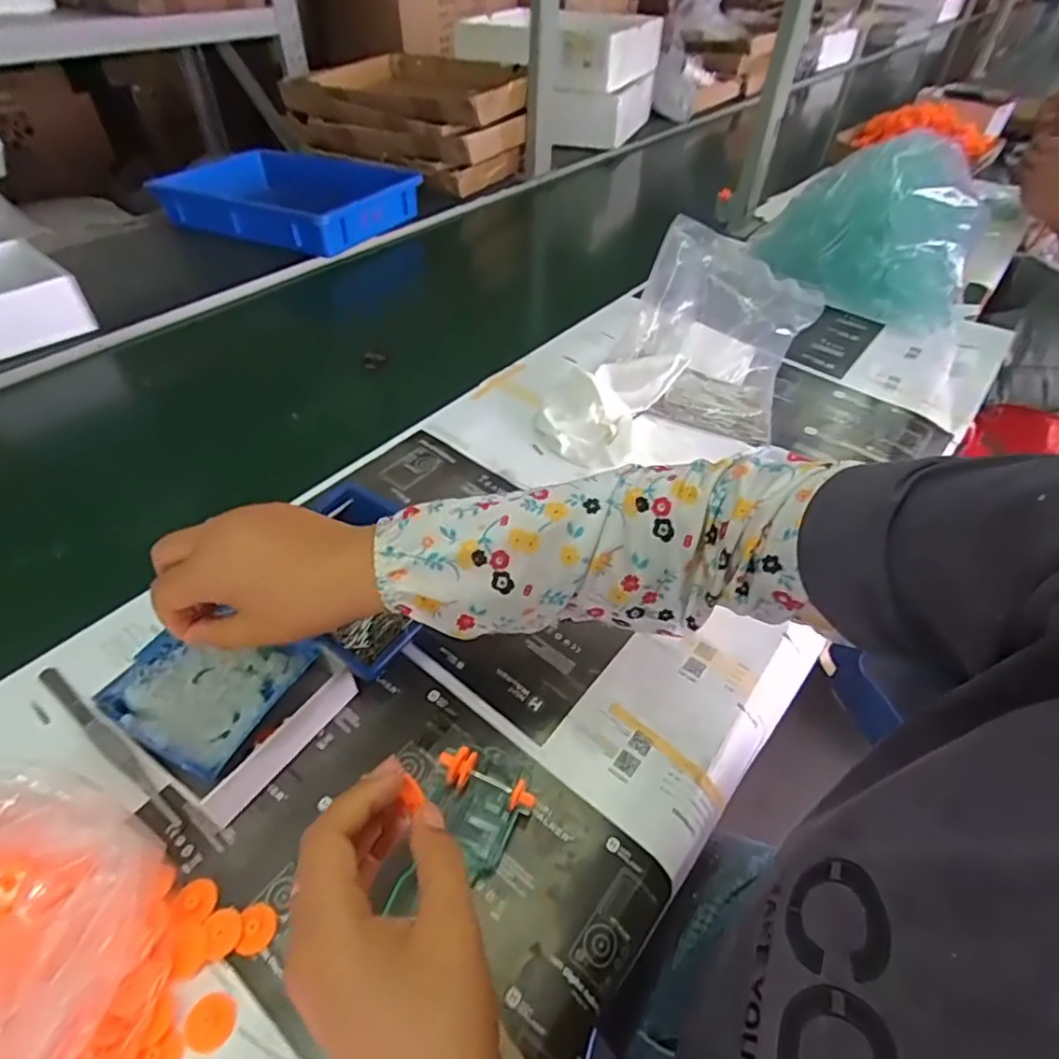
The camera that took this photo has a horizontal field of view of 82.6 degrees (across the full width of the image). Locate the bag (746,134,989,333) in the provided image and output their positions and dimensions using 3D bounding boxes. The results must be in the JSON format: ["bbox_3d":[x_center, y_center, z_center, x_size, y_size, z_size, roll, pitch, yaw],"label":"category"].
[{"bbox_3d":[0.445,-0.396,0.779,0.256,0.173,0.123,29,51,24],"label":"bag"}]

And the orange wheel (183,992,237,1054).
[{"bbox_3d":[-0.152,0.235,0.287,0.022,0.004,0.021,3,47,-3],"label":"orange wheel"}]

